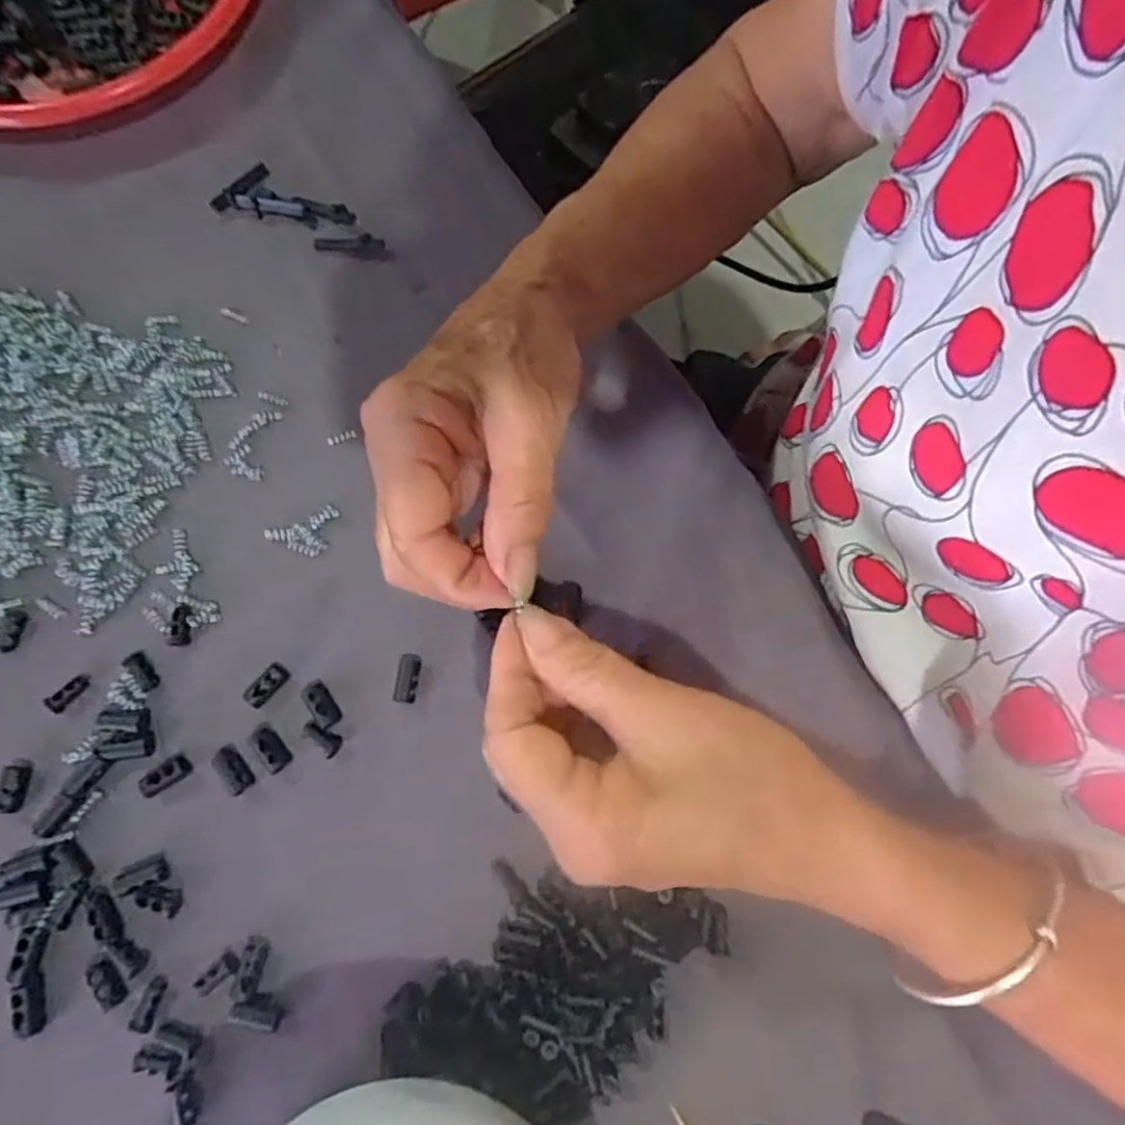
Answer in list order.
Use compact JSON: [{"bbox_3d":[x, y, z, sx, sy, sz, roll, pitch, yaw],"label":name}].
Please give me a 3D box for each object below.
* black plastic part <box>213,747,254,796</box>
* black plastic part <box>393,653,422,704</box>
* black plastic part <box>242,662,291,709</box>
[{"bbox_3d":[-0.137,0.086,0.286,0.011,0.004,0.020,-38,80,-7],"label":"black plastic part"},{"bbox_3d":[-0.066,0.049,0.297,0.009,0.009,0.020,6,78,2],"label":"black plastic part"},{"bbox_3d":[-0.126,0.052,0.295,0.011,0.005,0.019,43,81,9],"label":"black plastic part"}]

